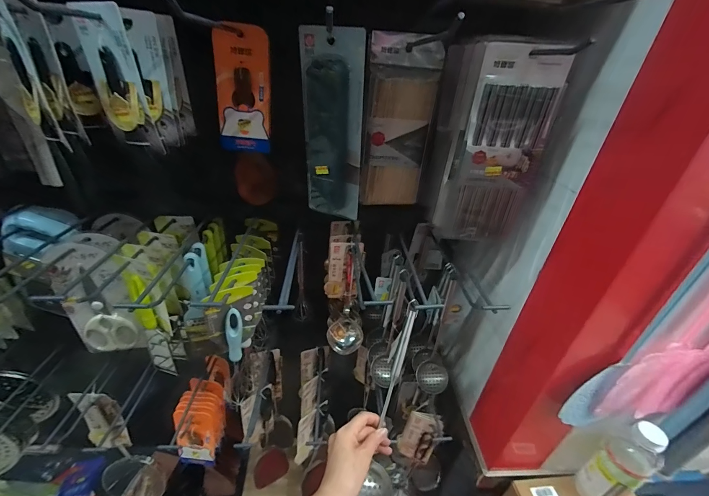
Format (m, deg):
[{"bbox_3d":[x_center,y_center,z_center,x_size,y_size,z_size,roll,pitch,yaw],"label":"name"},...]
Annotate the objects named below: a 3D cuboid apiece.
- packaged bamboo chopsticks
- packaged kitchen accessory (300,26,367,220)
[{"bbox_3d":[0.070,-0.190,0.500,0.102,0.244,0.022,7,32,3],"label":"packaged bamboo chopsticks"},{"bbox_3d":[-0.033,-0.174,0.482,0.092,0.267,0.046,3,32,-4],"label":"packaged kitchen accessory"}]

